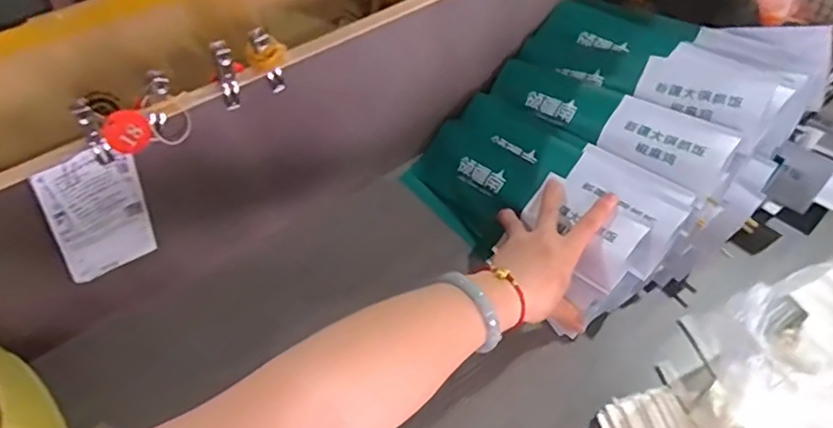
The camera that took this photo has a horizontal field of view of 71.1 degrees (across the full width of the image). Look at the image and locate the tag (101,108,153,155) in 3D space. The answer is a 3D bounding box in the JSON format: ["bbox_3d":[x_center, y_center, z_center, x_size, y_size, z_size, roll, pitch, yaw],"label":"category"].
[{"bbox_3d":[-0.236,-0.067,0.477,0.035,0.035,0.008,-46,26,-2],"label":"tag"}]

